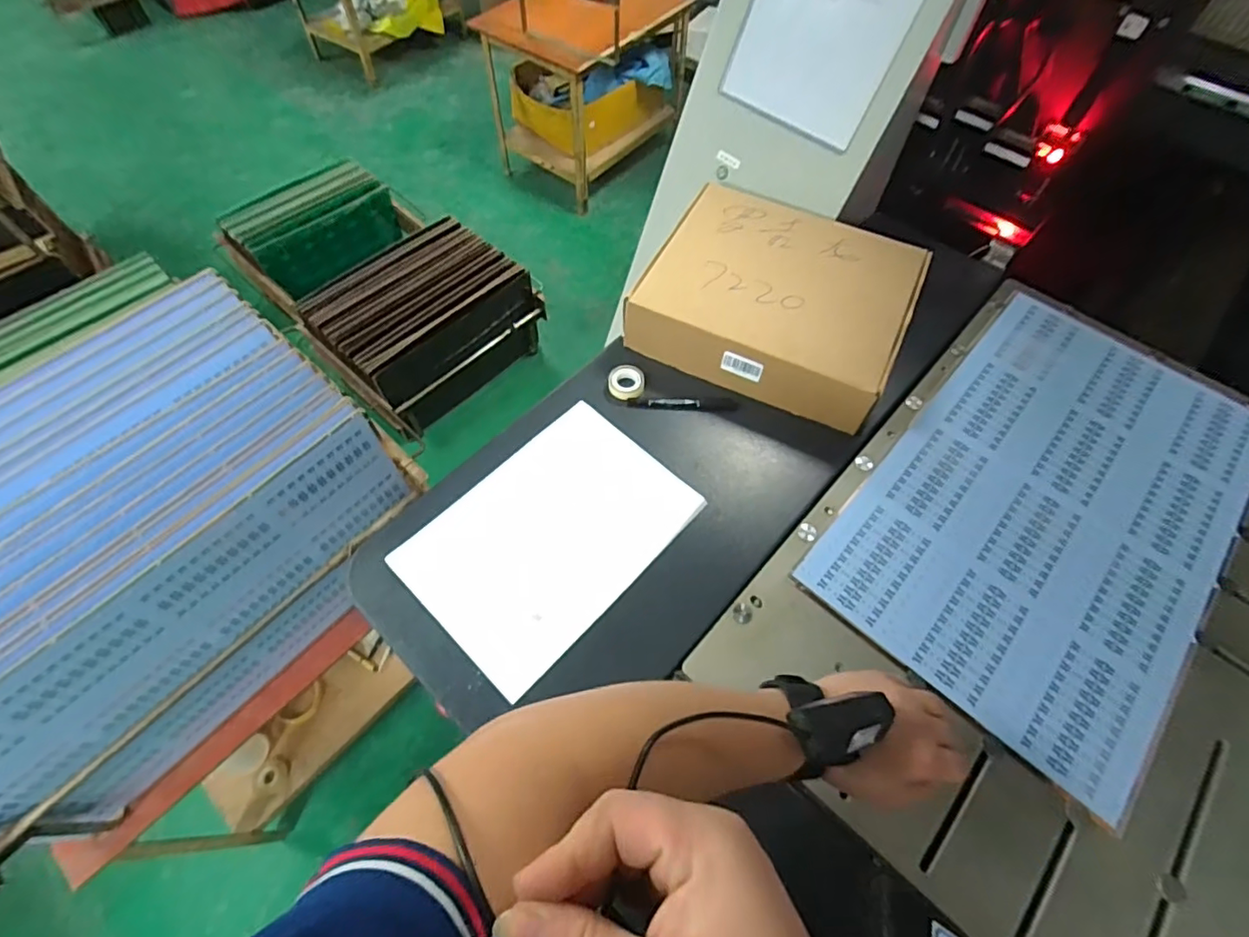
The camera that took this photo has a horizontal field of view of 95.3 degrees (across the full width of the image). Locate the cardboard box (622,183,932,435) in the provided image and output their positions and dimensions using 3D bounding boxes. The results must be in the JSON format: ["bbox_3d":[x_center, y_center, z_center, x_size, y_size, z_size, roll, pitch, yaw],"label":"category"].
[{"bbox_3d":[0.202,-0.226,0.744,0.313,0.078,0.279,25,62,13],"label":"cardboard box"}]

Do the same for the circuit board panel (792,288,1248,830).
[{"bbox_3d":[0.498,0.026,0.655,0.333,0.007,0.582,38,66,19],"label":"circuit board panel"}]

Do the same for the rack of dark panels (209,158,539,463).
[{"bbox_3d":[-0.696,-0.534,1.677,0.570,0.256,0.800,-40,68,-21],"label":"rack of dark panels"}]

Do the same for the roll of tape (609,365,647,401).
[{"bbox_3d":[0.003,-0.111,0.725,0.046,0.017,0.044,1,59,-1],"label":"roll of tape"}]

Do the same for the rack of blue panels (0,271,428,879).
[{"bbox_3d":[-0.608,0.099,0.722,0.372,0.314,0.578,38,66,19],"label":"rack of blue panels"}]

